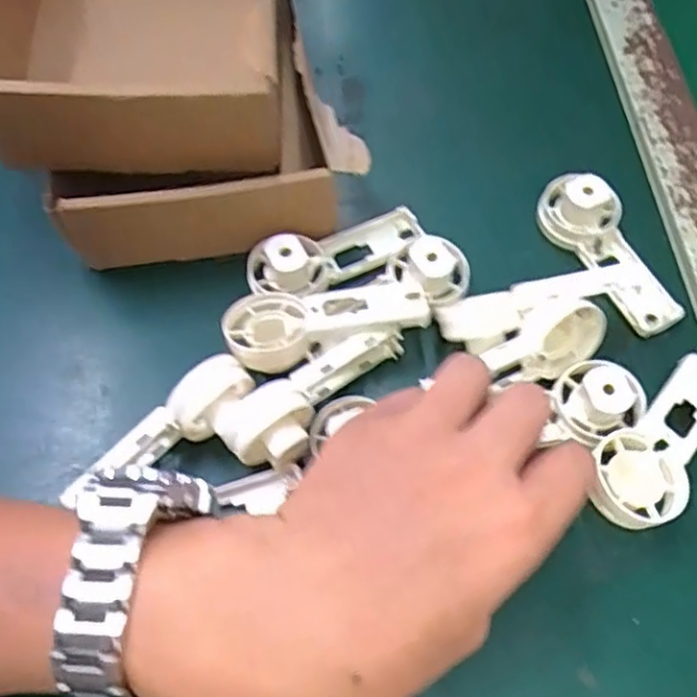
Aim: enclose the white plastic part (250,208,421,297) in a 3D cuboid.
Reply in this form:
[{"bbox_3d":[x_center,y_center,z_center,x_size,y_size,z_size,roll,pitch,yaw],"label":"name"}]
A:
[{"bbox_3d":[-0.005,-0.047,0.353,0.093,0.029,0.033,-20,65,-13],"label":"white plastic part"}]

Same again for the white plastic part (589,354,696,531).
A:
[{"bbox_3d":[0.139,0.042,0.305,0.038,0.023,0.094,42,68,18],"label":"white plastic part"}]

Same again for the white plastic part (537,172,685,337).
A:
[{"bbox_3d":[0.133,-0.051,0.351,0.035,0.031,0.091,-27,66,-16],"label":"white plastic part"}]

